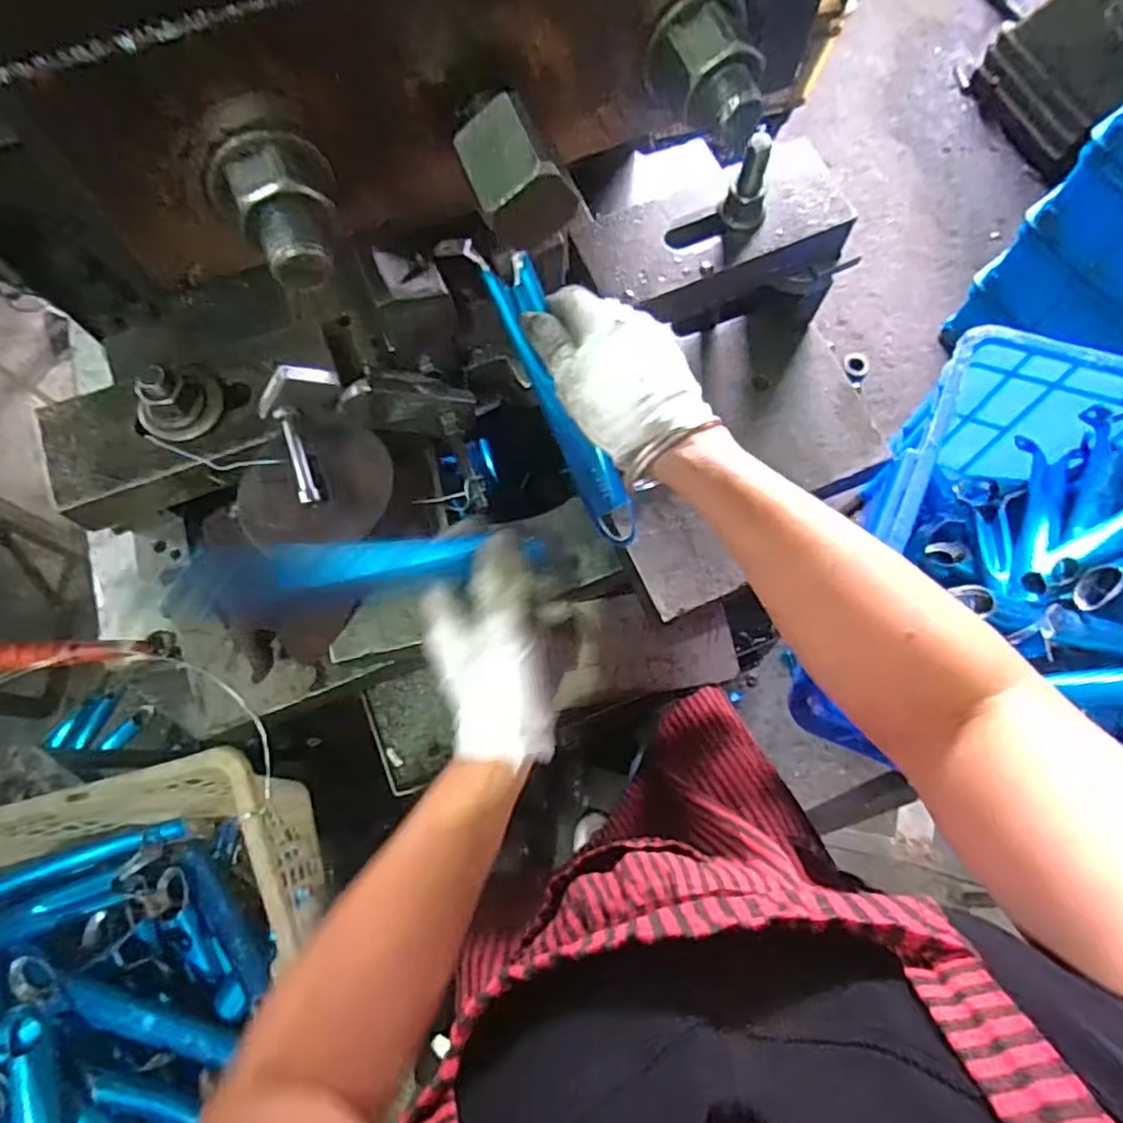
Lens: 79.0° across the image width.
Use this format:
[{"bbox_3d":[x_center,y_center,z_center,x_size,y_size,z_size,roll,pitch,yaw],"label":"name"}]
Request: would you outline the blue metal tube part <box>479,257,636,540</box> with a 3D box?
[{"bbox_3d":[0.006,-0.091,0.424,0.028,0.018,0.184,-31,115,-10],"label":"blue metal tube part"}]

